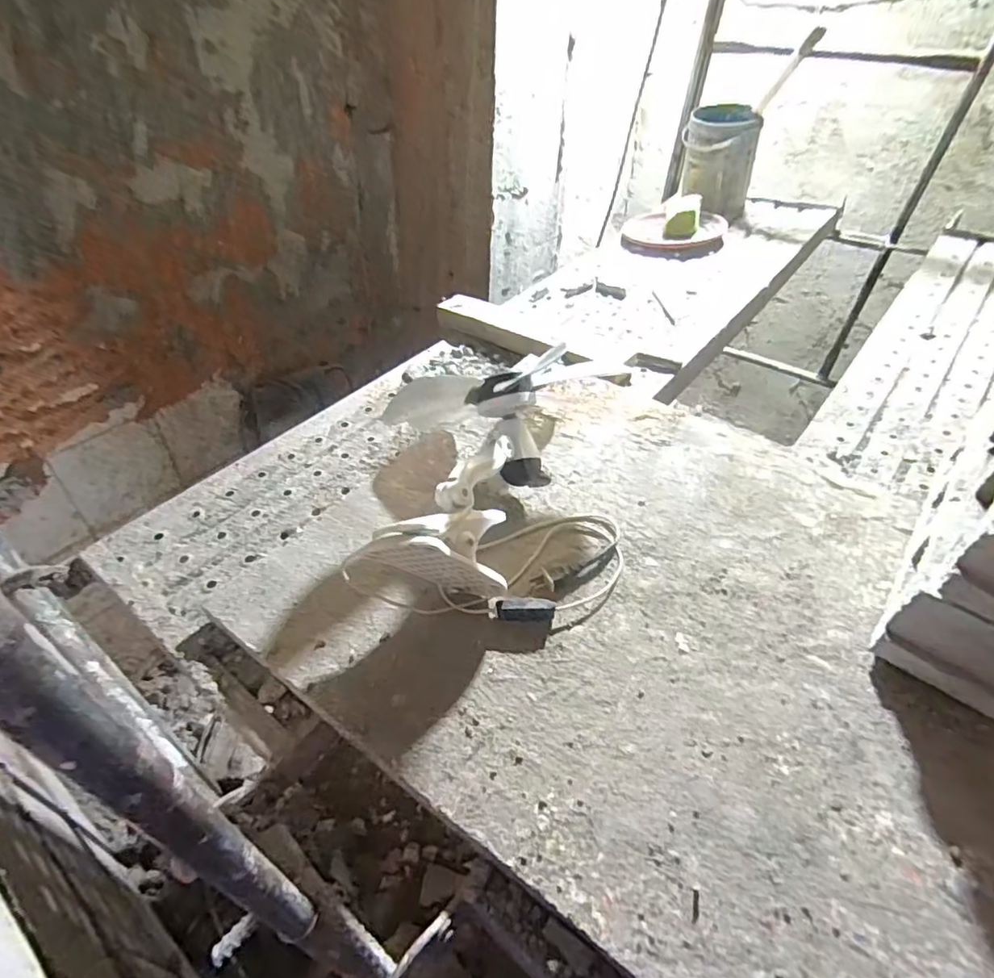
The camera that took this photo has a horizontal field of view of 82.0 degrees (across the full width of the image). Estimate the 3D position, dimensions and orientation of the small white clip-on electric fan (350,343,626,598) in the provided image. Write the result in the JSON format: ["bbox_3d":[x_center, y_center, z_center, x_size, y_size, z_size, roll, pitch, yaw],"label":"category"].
[{"bbox_3d":[-0.038,-0.009,0.624,0.172,0.156,0.278,22,46,19],"label":"small white clip-on electric fan"}]

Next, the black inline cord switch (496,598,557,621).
[{"bbox_3d":[0.029,0.122,0.583,0.059,0.023,0.016,-1,44,1],"label":"black inline cord switch"}]

